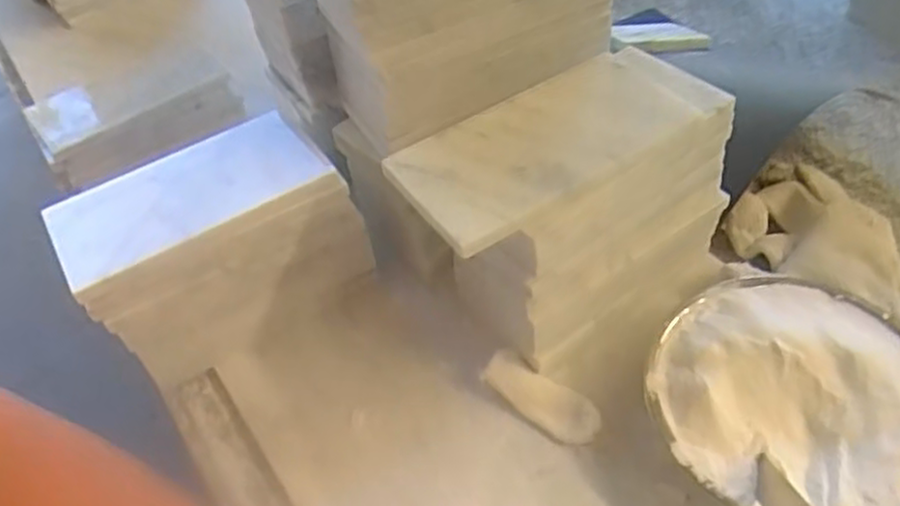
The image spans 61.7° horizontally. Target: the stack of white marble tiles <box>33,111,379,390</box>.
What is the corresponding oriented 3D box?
[{"bbox_3d":[-0.143,-0.002,0.471,0.157,0.108,0.089,-28,53,-17],"label":"stack of white marble tiles"}]

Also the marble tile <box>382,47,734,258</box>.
[{"bbox_3d":[0.056,-0.063,0.396,0.169,0.009,0.078,-29,54,-18],"label":"marble tile"}]

